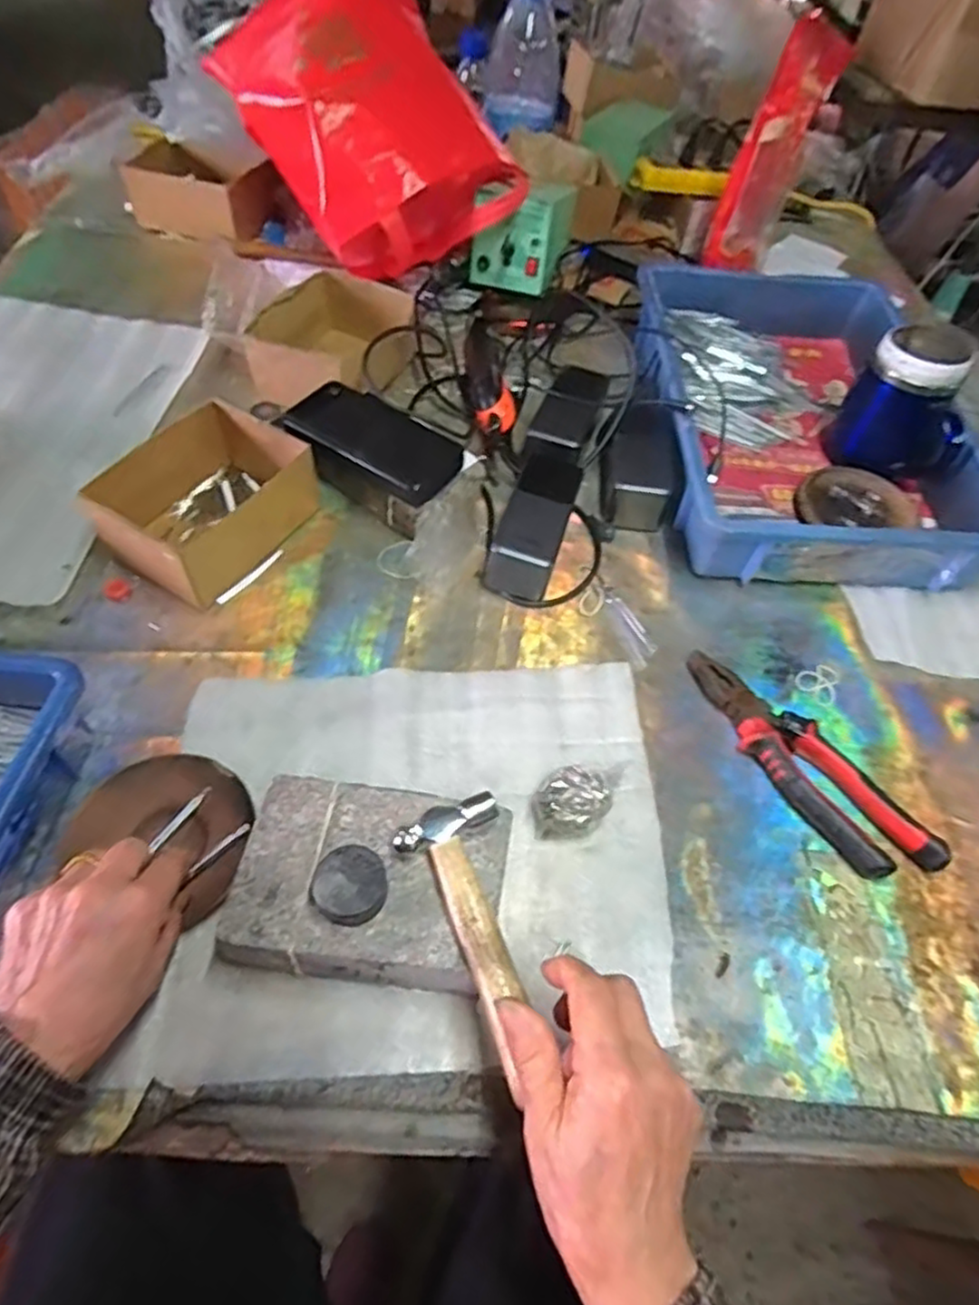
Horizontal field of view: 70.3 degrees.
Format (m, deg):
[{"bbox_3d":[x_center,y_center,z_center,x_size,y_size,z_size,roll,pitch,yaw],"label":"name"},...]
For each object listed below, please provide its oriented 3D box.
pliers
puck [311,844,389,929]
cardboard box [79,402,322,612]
[{"bbox_3d":[0.226,0.080,0.511,0.054,0.024,0.211,-31,64,-23],"label":"pliers"},{"bbox_3d":[-0.075,0.127,0.377,0.037,0.020,0.040,2,56,-4],"label":"puck"},{"bbox_3d":[-0.236,-0.128,0.588,0.119,0.066,0.161,29,57,13],"label":"cardboard box"}]

